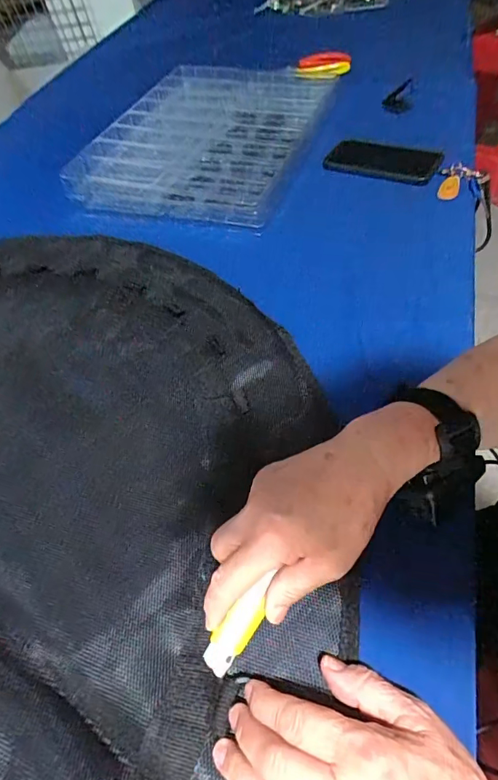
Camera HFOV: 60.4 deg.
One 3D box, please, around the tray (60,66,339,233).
[{"bbox_3d":[-0.060,-0.465,0.758,0.348,0.061,0.486,13,57,19],"label":"tray"}]

